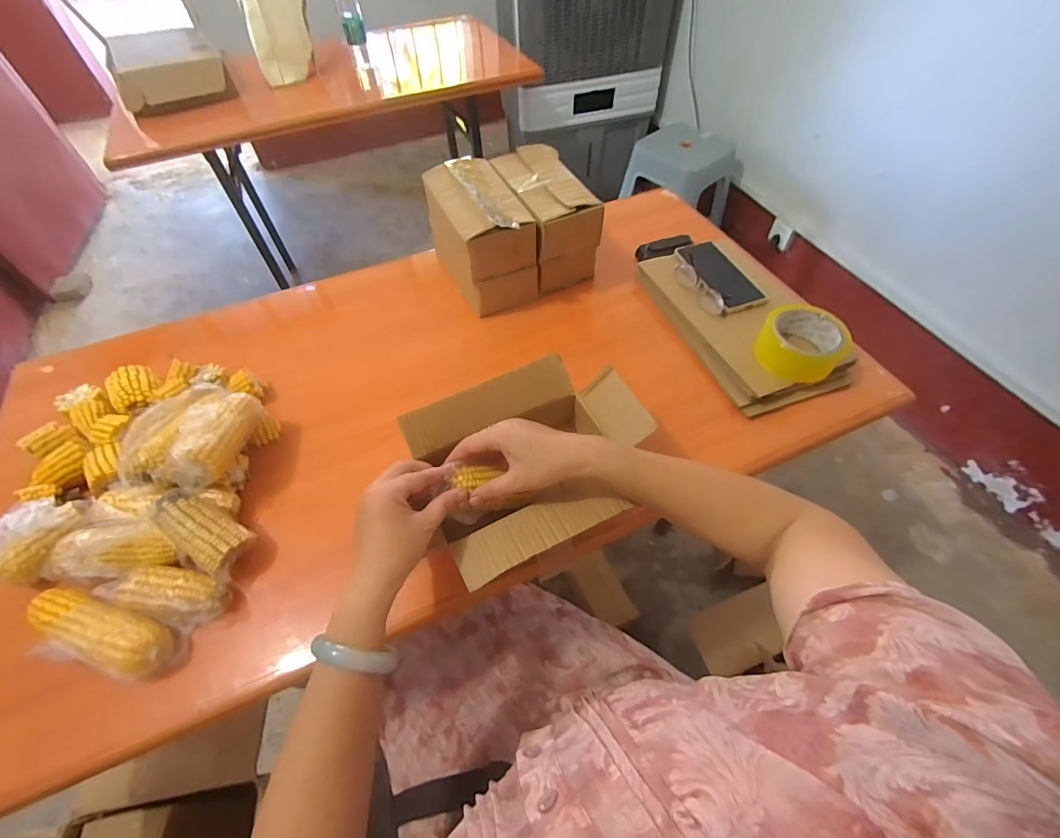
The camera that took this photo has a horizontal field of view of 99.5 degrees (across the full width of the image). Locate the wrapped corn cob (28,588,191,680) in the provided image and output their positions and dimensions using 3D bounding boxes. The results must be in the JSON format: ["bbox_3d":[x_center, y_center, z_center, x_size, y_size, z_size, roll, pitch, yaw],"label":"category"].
[{"bbox_3d":[-0.437,0.221,0.461,0.160,0.051,0.056,14,57,11],"label":"wrapped corn cob"}]

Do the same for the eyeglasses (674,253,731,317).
[{"bbox_3d":[0.276,-0.215,0.726,0.043,0.025,0.132,-19,57,-12],"label":"eyeglasses"}]

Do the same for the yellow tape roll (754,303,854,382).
[{"bbox_3d":[0.383,-0.109,0.631,0.106,0.057,0.106,-1,55,1],"label":"yellow tape roll"}]

